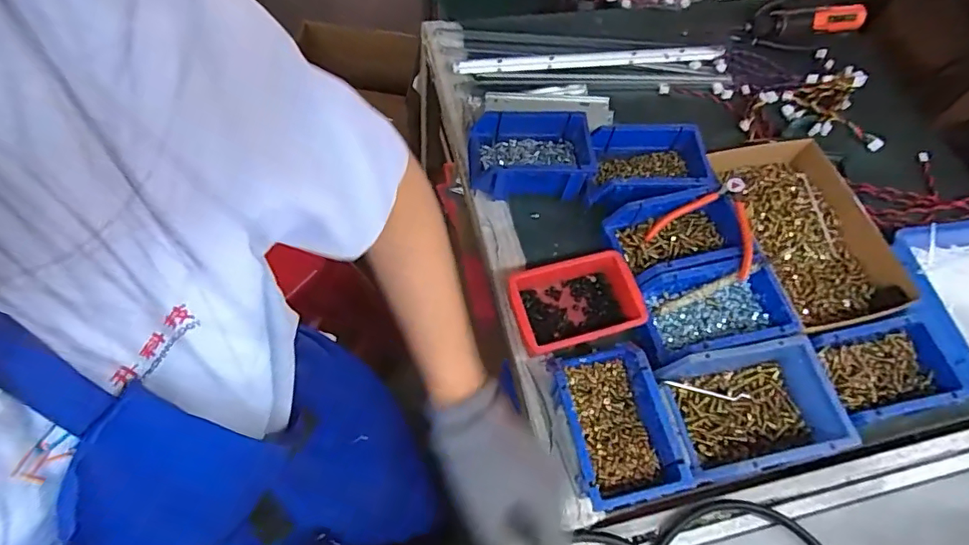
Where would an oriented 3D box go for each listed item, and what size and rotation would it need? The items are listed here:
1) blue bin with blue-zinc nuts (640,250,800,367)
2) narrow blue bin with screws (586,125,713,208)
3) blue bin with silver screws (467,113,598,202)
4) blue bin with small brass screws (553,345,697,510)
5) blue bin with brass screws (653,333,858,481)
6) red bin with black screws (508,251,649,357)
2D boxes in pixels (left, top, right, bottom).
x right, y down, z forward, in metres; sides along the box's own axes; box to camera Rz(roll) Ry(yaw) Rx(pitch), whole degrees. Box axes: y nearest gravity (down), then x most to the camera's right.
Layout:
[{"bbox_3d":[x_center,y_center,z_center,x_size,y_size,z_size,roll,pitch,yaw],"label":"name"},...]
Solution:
[{"bbox_3d":[0.269,0.041,0.629,0.171,0.058,0.112,-8,66,-7],"label":"blue bin with blue-zinc nuts"},{"bbox_3d":[0.216,-0.132,0.723,0.156,0.077,0.113,1,66,-3],"label":"narrow blue bin with screws"},{"bbox_3d":[0.063,-0.161,0.719,0.162,0.066,0.108,4,65,-1],"label":"blue bin with silver screws"},{"bbox_3d":[0.141,0.159,0.564,0.108,0.073,0.153,-9,66,-7],"label":"blue bin with small brass screws"},{"bbox_3d":[0.289,0.146,0.575,0.172,0.073,0.121,-10,67,-8],"label":"blue bin with brass screws"},{"bbox_3d":[0.108,0.034,0.639,0.150,0.048,0.117,-12,67,-8],"label":"red bin with black screws"}]

